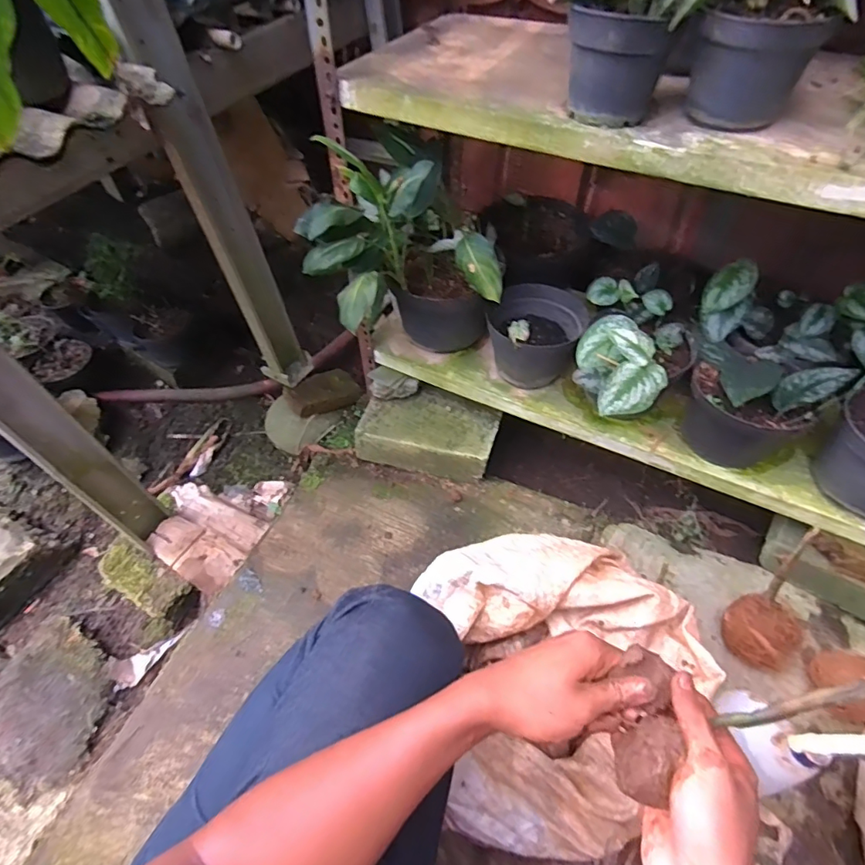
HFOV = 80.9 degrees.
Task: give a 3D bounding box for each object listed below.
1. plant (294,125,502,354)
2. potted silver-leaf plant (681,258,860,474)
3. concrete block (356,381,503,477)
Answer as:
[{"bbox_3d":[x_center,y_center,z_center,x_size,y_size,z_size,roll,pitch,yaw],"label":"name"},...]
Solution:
[{"bbox_3d":[-0.057,-0.262,0.845,0.281,0.353,0.235,-22,53,-13],"label":"plant"},{"bbox_3d":[0.505,-0.085,0.791,0.215,0.217,0.217,18,54,18],"label":"potted silver-leaf plant"},{"bbox_3d":[-0.003,-0.006,1.022,0.259,0.082,0.182,10,52,12],"label":"concrete block"}]

